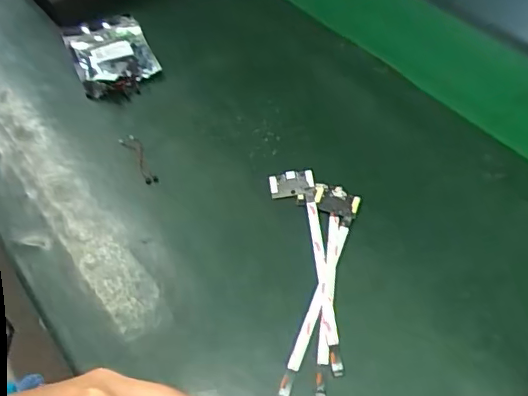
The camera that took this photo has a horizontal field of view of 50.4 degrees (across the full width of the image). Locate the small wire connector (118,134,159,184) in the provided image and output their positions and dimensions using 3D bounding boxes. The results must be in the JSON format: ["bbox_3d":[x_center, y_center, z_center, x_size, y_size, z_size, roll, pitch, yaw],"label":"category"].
[{"bbox_3d":[-0.108,-0.035,0.490,0.014,0.009,0.060,-26,54,-20],"label":"small wire connector"}]

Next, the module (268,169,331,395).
[{"bbox_3d":[0.034,0.054,0.417,0.035,0.018,0.184,-7,51,-3],"label":"module"}]

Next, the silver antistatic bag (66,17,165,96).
[{"bbox_3d":[-0.152,-0.143,0.560,0.074,0.018,0.094,-19,52,-15],"label":"silver antistatic bag"}]

